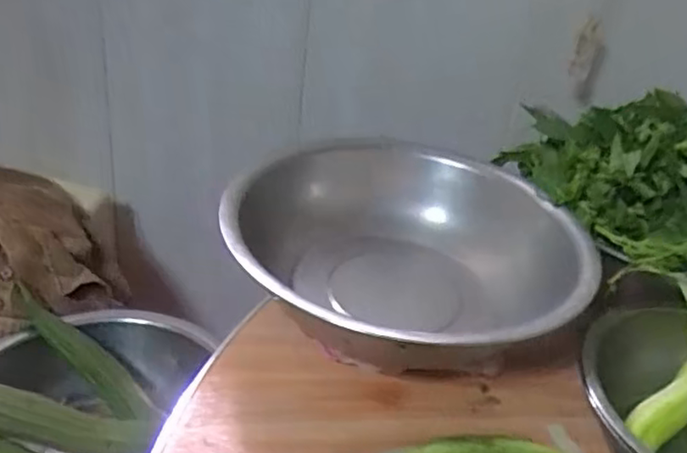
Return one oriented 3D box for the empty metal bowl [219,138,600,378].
[{"bbox_3d":[0.060,0.041,0.698,0.337,0.126,0.347,5,31,-3],"label":"empty metal bowl"}]

